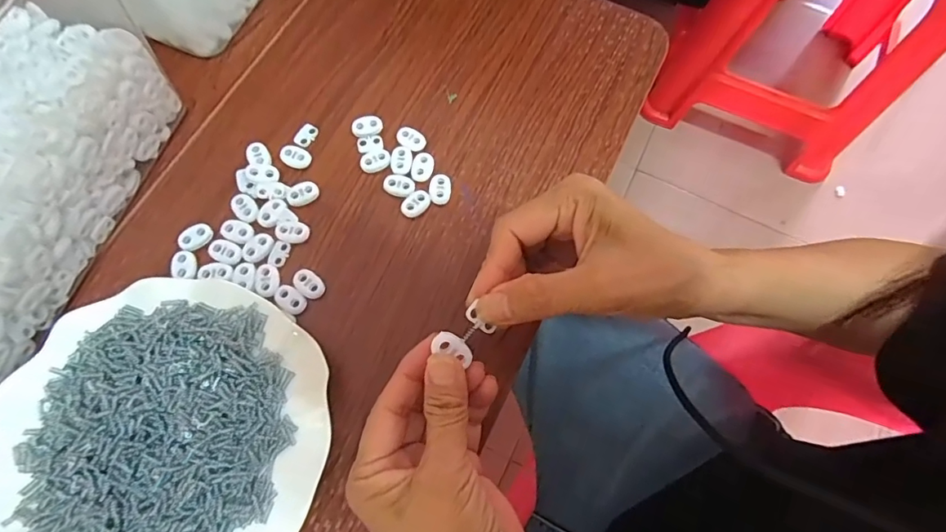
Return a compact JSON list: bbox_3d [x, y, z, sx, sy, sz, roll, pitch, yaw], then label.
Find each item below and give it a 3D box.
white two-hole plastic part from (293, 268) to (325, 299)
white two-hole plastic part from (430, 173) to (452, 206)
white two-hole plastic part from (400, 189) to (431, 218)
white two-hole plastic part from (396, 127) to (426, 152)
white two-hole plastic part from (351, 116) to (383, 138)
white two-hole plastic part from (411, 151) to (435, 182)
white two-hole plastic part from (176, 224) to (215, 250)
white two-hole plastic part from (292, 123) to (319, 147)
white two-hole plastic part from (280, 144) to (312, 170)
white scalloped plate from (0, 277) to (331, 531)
[{"bbox_3d":[-0.111,0.012,0.329,0.024,0.004,0.014,42,76,10],"label":"white two-hole plastic part"},{"bbox_3d":[-0.024,-0.056,0.357,0.015,0.006,0.023,0,73,-2],"label":"white two-hole plastic part"},{"bbox_3d":[-0.041,-0.045,0.353,0.015,0.004,0.022,44,76,11],"label":"white two-hole plastic part"},{"bbox_3d":[-0.047,-0.094,0.368,0.023,0.004,0.015,27,74,6],"label":"white two-hole plastic part"},{"bbox_3d":[-0.080,-0.105,0.370,0.023,0.005,0.015,-13,74,-6],"label":"white two-hole plastic part"},{"bbox_3d":[-0.037,-0.073,0.359,0.016,0.004,0.023,15,73,2],"label":"white two-hole plastic part"},{"bbox_3d":[-0.190,-0.021,0.336,0.023,0.004,0.014,-27,76,-10],"label":"white two-hole plastic part"},{"bbox_3d":[-0.125,-0.099,0.370,0.013,0.004,0.020,25,73,5],"label":"white two-hole plastic part"},{"bbox_3d":[-0.130,-0.080,0.360,0.022,0.004,0.016,24,73,5],"label":"white two-hole plastic part"},{"bbox_3d":[-0.179,0.099,0.286,0.183,0.027,0.176,1,73,-2],"label":"white scalloped plate"}]

